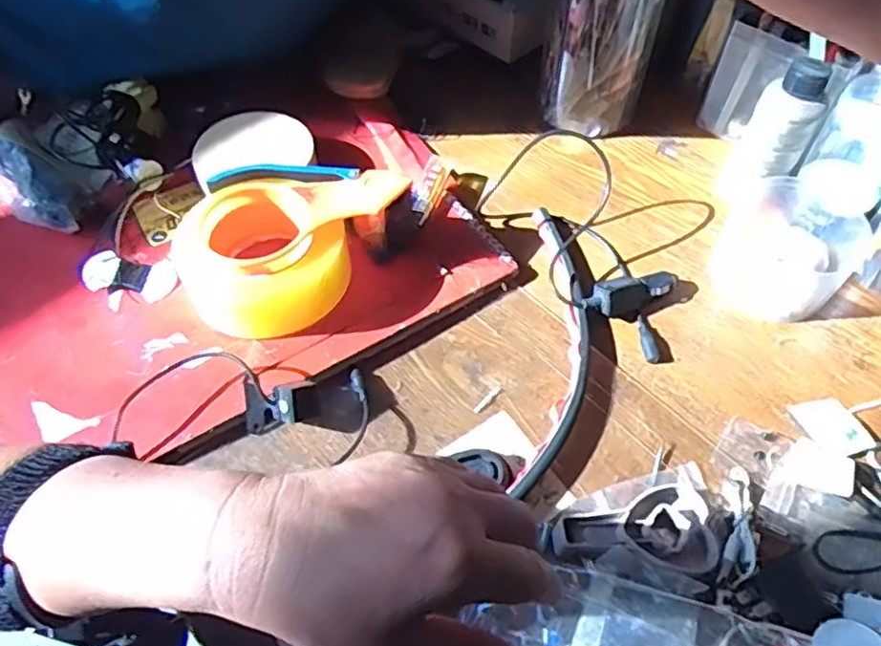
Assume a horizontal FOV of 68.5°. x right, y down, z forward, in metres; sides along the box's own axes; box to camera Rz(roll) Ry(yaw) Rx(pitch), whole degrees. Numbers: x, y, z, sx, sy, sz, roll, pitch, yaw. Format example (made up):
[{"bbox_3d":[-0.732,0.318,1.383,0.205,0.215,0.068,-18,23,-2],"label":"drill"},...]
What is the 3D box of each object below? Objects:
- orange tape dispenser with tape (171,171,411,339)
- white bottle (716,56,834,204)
[{"bbox_3d":[-0.116,-0.065,0.481,0.113,0.061,0.156,31,60,20],"label":"orange tape dispenser with tape"},{"bbox_3d":[0.270,-0.152,0.520,0.047,0.113,0.042,30,59,19],"label":"white bottle"}]

